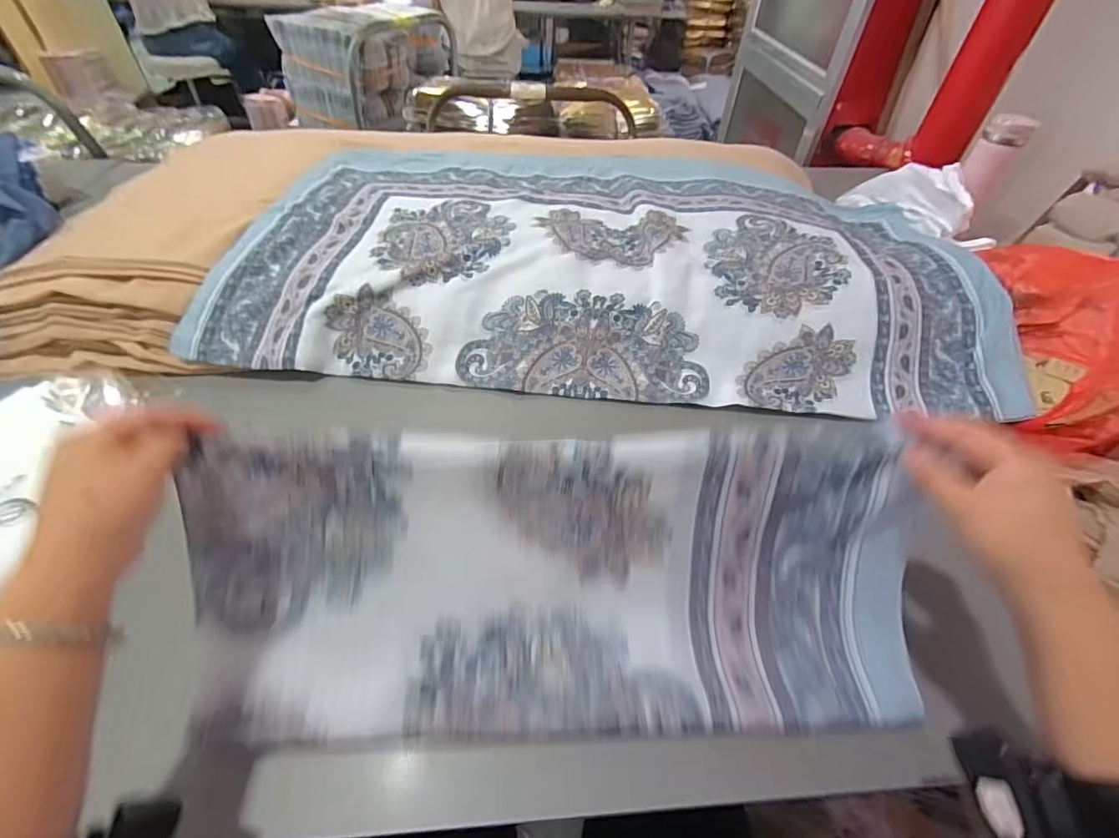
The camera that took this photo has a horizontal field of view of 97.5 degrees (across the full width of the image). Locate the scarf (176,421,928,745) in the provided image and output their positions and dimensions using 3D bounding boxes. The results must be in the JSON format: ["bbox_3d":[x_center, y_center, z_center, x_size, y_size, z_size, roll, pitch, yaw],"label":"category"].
[{"bbox_3d":[0.009,0.124,0.387,0.528,0.231,0.059,-2,8,-2],"label":"scarf"}]

